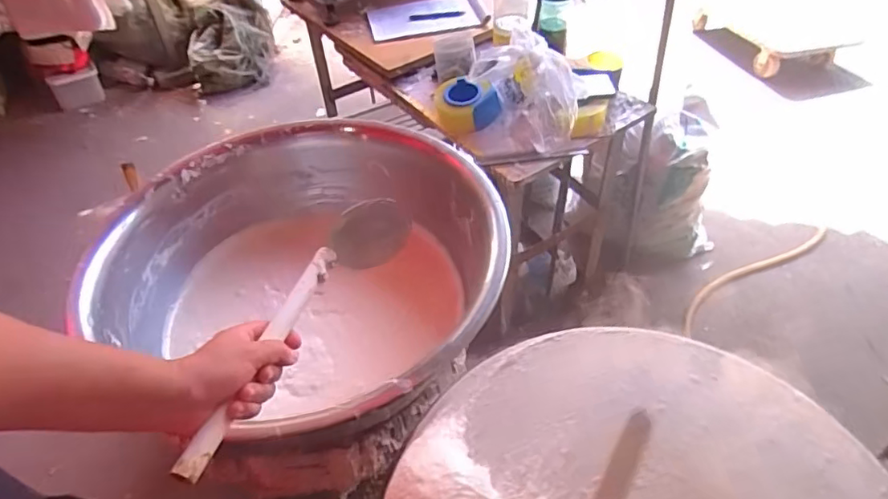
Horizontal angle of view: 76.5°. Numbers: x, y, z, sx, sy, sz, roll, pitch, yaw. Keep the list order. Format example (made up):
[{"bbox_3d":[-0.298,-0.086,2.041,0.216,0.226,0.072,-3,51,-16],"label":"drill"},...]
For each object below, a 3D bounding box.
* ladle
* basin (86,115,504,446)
[{"bbox_3d":[-0.136,0.077,0.544,0.058,0.078,0.315,13,45,15],"label":"ladle"},{"bbox_3d":[-0.174,0.014,0.830,0.535,0.210,0.485,27,53,25],"label":"basin"}]

